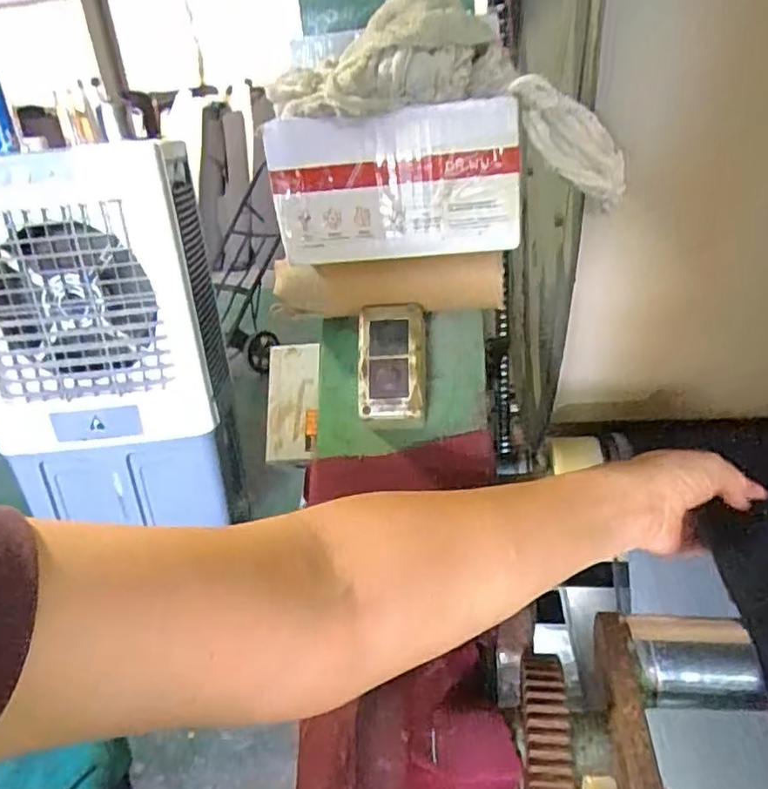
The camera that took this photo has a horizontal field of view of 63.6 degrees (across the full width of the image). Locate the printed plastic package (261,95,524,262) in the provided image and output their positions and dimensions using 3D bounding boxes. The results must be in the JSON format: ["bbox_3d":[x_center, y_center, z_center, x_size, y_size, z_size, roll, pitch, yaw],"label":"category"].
[{"bbox_3d":[0.005,-0.123,0.368,0.145,0.081,0.021,-2,26,8],"label":"printed plastic package"}]

